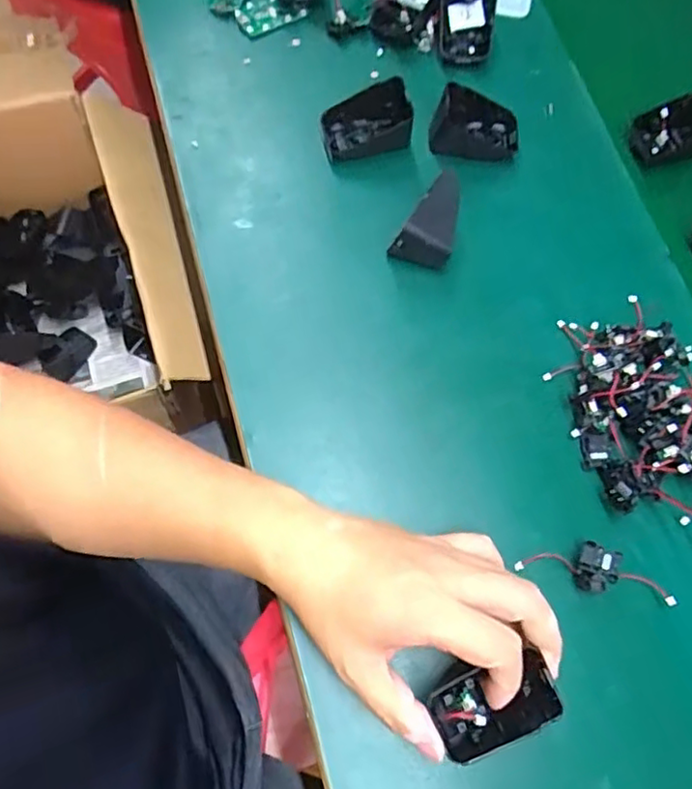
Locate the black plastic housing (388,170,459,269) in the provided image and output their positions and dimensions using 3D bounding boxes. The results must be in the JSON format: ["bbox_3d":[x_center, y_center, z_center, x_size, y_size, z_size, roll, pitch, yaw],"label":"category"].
[{"bbox_3d":[0.066,-0.127,0.460,0.039,0.033,0.064,25,72,6],"label":"black plastic housing"}]

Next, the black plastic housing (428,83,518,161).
[{"bbox_3d":[0.104,-0.215,0.492,0.070,0.040,0.044,12,71,1],"label":"black plastic housing"}]

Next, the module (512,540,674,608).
[{"bbox_3d":[0.158,0.110,0.392,0.094,0.013,0.028,17,71,3],"label":"module"}]

